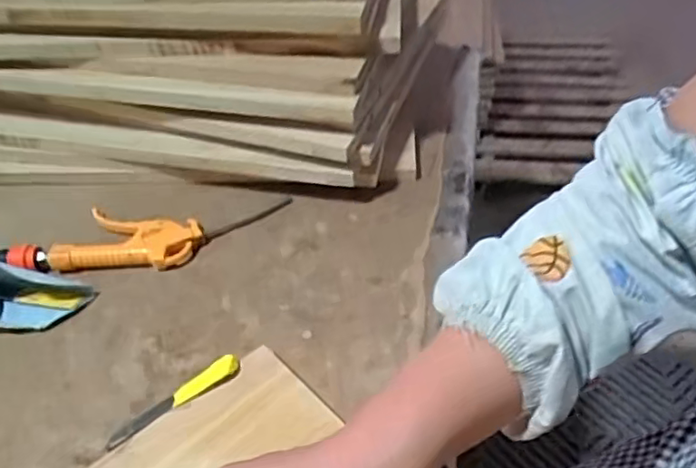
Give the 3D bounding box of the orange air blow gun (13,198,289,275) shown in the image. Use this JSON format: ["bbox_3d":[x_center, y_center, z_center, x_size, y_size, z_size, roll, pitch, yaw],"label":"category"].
[{"bbox_3d":[-0.186,-0.003,0.575,0.251,0.029,0.091,-16,43,-8],"label":"orange air blow gun"}]

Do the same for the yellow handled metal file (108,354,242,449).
[{"bbox_3d":[-0.126,0.121,0.436,0.104,0.011,0.020,-31,46,-9],"label":"yellow handled metal file"}]

